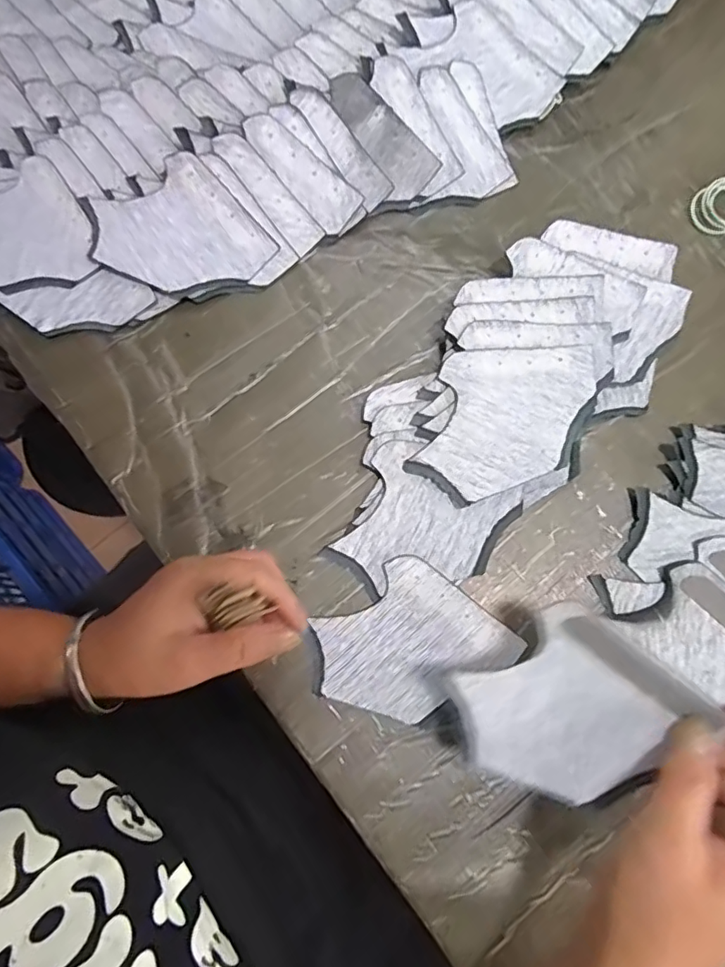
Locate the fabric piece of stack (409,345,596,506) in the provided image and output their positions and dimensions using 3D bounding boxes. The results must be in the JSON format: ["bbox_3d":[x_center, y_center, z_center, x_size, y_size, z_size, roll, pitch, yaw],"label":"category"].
[{"bbox_3d":[0.098,-0.046,0.380,0.095,0.004,0.118,18,82,8],"label":"fabric piece of stack"}]

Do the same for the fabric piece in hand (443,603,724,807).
[{"bbox_3d":[0.113,0.121,0.302,0.114,0.006,0.089,-37,77,9],"label":"fabric piece in hand"}]

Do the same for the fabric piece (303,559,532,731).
[{"bbox_3d":[0.030,0.106,0.363,0.113,0.006,0.093,-36,80,-6],"label":"fabric piece"}]

